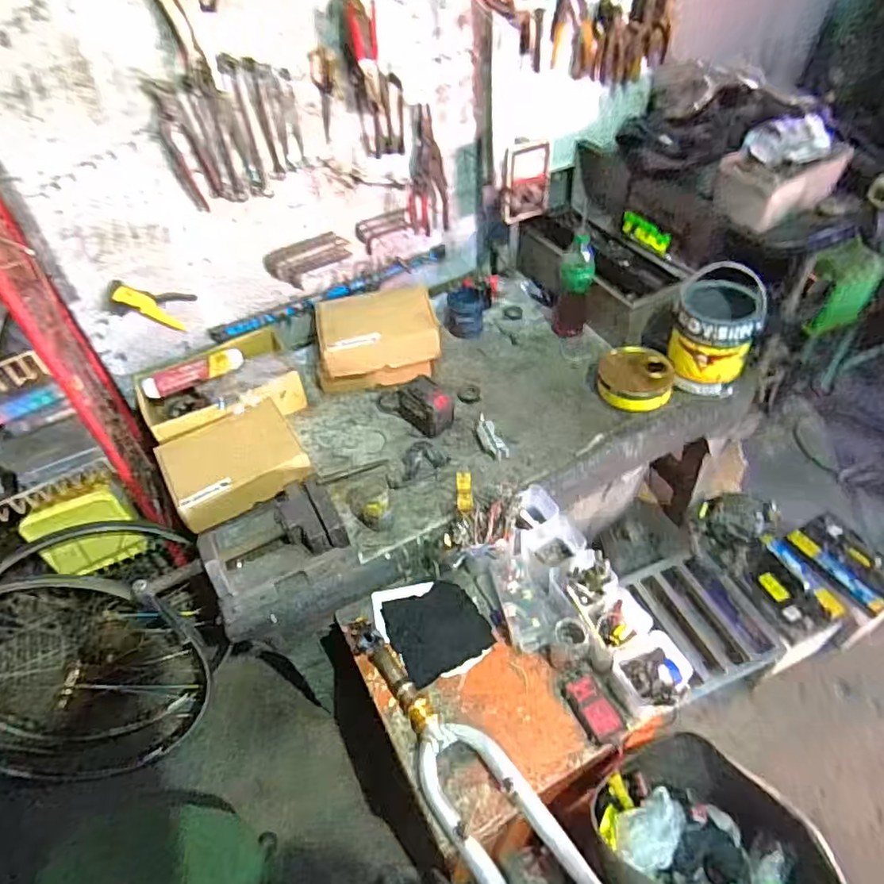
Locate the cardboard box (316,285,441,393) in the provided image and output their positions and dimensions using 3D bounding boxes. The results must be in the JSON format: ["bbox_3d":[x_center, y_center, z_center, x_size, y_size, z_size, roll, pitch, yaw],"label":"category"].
[{"bbox_3d":[-0.149,-0.237,1.404,0.277,0.171,0.164,-7,48,-2],"label":"cardboard box"}]

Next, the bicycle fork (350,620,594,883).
[{"bbox_3d":[0.034,0.513,0.908,0.125,0.089,0.604,-31,52,-21],"label":"bicycle fork"}]

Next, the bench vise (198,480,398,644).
[{"bbox_3d":[-0.276,0.223,1.123,0.292,0.188,0.170,-25,51,-17],"label":"bench vise"}]

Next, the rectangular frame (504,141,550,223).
[{"bbox_3d":[0.206,-0.630,1.454,0.121,0.181,0.022,-23,50,-16],"label":"rectangular frame"}]

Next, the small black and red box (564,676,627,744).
[{"bbox_3d":[0.253,0.439,0.987,0.055,0.019,0.108,-21,49,-14],"label":"small black and red box"}]

